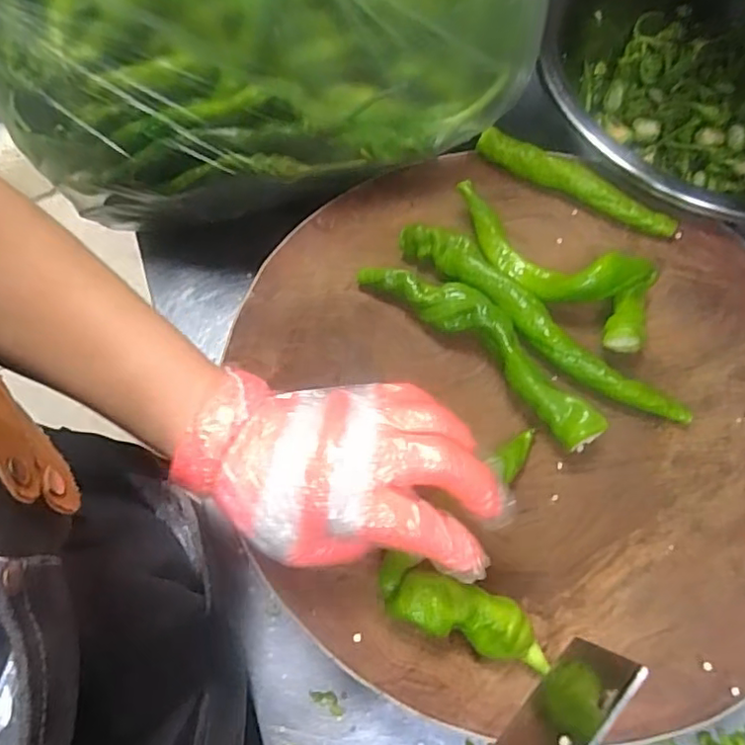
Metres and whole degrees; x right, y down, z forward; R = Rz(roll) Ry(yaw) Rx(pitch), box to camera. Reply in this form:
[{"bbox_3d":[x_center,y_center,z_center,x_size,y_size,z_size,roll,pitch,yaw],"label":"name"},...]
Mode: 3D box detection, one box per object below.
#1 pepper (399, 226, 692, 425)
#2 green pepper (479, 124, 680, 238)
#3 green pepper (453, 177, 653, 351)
[{"bbox_3d":[0.112,-0.034,0.424,0.222,0.025,0.029,41,73,17],"label":"pepper"},{"bbox_3d":[0.154,-0.145,0.467,0.159,0.025,0.022,29,70,13],"label":"green pepper"},{"bbox_3d":[0.121,-0.078,0.431,0.164,0.041,0.064,30,70,13],"label":"green pepper"}]

